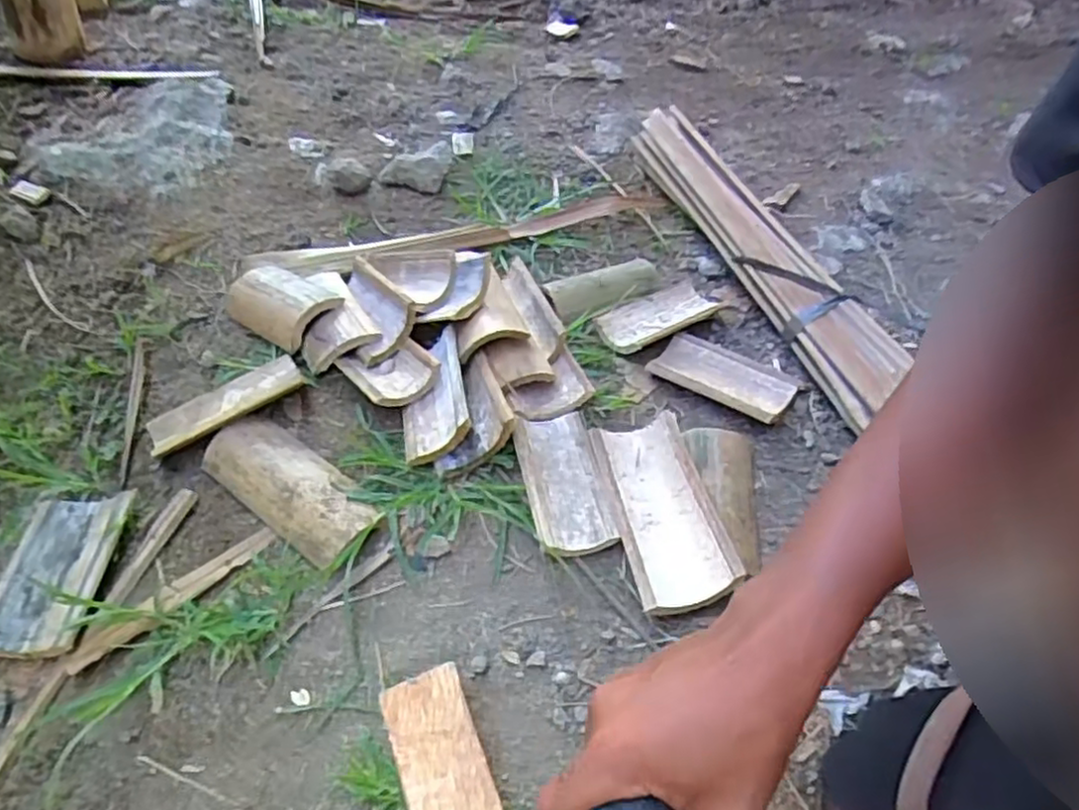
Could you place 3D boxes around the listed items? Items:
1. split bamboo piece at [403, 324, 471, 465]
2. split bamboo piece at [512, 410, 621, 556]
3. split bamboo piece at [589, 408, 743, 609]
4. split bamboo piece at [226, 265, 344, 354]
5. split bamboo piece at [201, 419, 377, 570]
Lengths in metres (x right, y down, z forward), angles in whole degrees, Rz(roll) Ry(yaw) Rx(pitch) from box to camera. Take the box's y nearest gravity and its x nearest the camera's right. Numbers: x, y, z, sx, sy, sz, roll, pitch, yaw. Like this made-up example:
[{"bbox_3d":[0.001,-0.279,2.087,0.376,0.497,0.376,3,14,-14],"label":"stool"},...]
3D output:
[{"bbox_3d":[-0.094,-0.013,0.597,0.057,0.041,0.128,-9,53,-8],"label":"split bamboo piece"},{"bbox_3d":[0.020,0.062,0.566,0.065,0.030,0.128,-10,53,-8],"label":"split bamboo piece"},{"bbox_3d":[0.097,0.083,0.553,0.076,0.039,0.170,-8,53,-7],"label":"split bamboo piece"},{"bbox_3d":[-0.263,-0.106,0.687,0.130,0.041,0.073,32,58,22],"label":"split bamboo piece"},{"bbox_3d":[-0.204,0.066,0.565,0.162,0.022,0.066,32,59,22],"label":"split bamboo piece"}]

